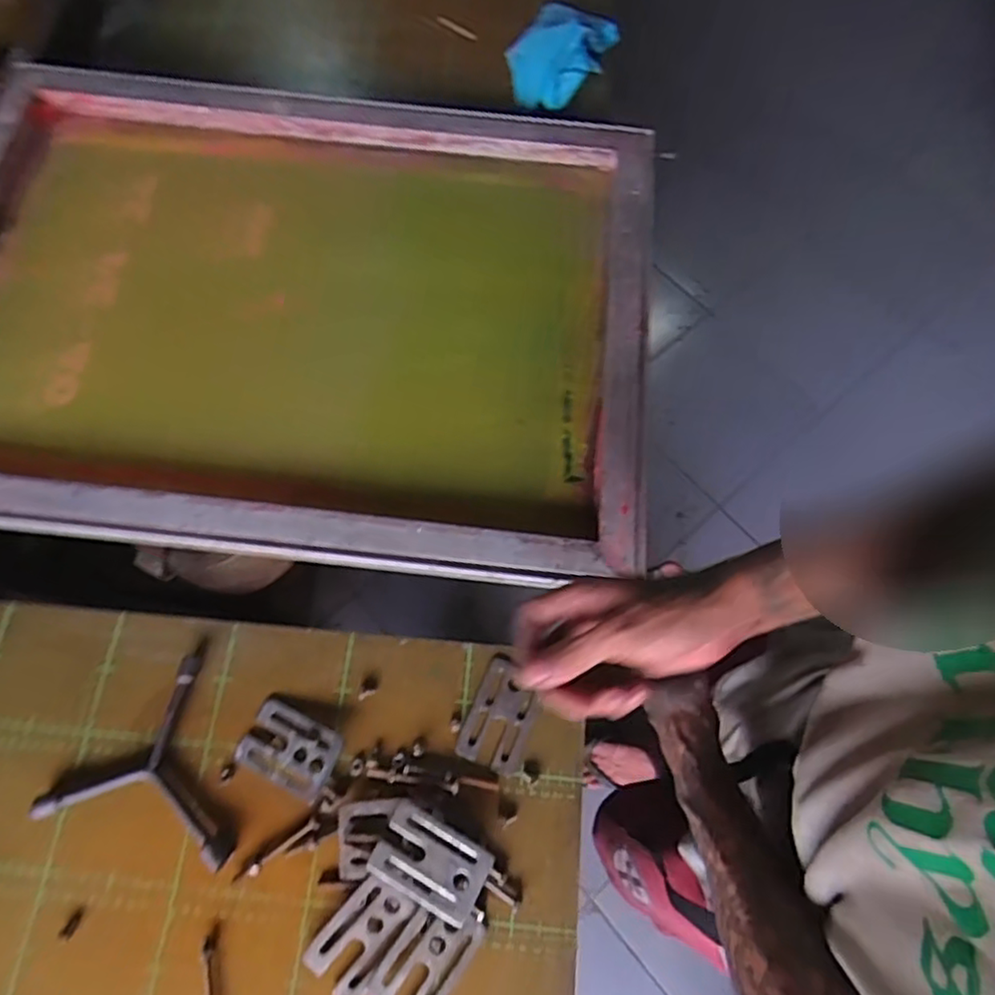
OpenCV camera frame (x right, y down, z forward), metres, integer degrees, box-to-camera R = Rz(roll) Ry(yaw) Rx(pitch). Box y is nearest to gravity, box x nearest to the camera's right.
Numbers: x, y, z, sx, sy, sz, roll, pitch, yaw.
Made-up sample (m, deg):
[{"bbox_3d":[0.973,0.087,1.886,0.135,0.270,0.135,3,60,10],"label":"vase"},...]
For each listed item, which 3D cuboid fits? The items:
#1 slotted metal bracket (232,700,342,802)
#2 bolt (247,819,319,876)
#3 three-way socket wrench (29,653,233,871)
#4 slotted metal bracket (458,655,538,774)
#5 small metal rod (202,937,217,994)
[{"bbox_3d":[-0.166,0.200,0.513,0.078,0.010,0.053,22,71,10],"label":"slotted metal bracket"},{"bbox_3d":[-0.163,0.266,0.489,0.058,0.005,0.007,-33,71,-11],"label":"bolt"},{"bbox_3d":[-0.292,0.222,0.506,0.140,0.015,0.162,-17,69,-5],"label":"three-way socket wrench"},{"bbox_3d":[0.003,0.178,0.524,0.050,0.006,0.079,22,70,10],"label":"slotted metal bracket"},{"bbox_3d":[-0.205,0.350,0.460,0.009,0.006,0.059,-15,69,-5],"label":"small metal rod"}]

